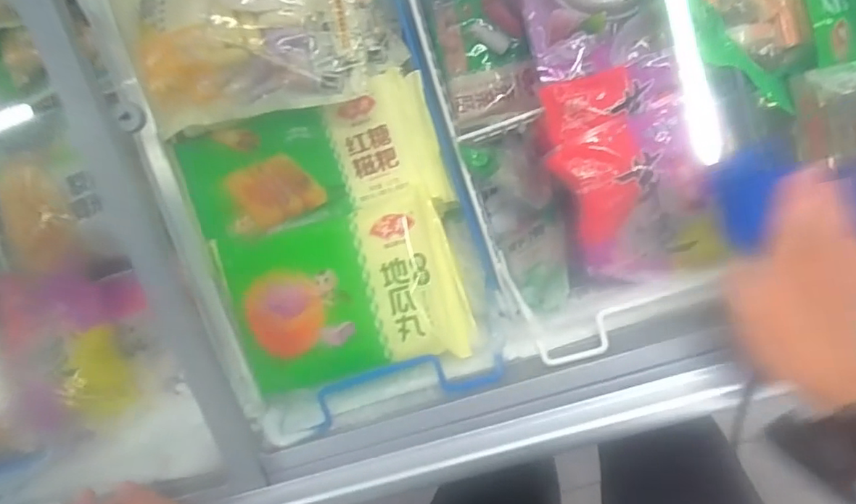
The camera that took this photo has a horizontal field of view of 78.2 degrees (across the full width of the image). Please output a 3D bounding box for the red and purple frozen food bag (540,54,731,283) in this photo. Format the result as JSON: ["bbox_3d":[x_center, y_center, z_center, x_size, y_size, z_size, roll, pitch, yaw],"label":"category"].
[{"bbox_3d":[0.215,-0.079,0.540,0.154,0.061,0.220,-15,96,7],"label":"red and purple frozen food bag"}]

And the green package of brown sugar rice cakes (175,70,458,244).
[{"bbox_3d":[-0.115,-0.087,0.566,0.258,0.060,0.149,-17,96,3],"label":"green package of brown sugar rice cakes"}]

